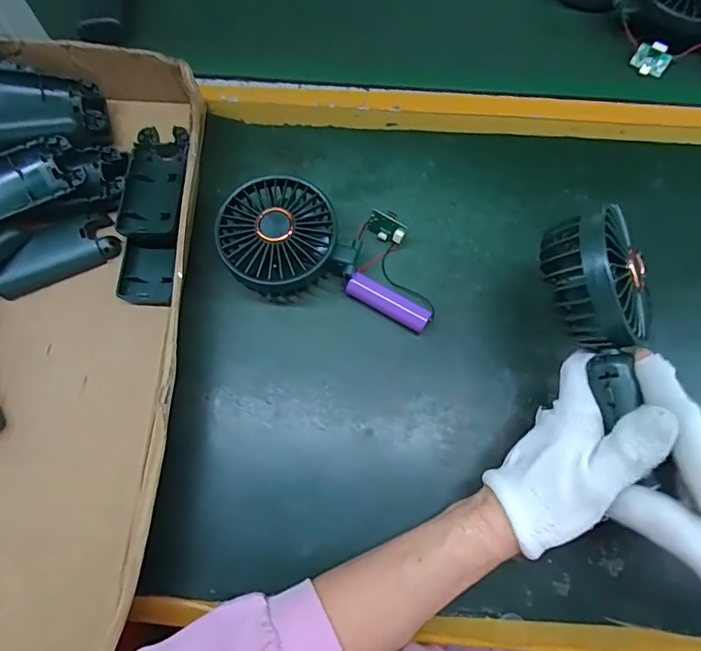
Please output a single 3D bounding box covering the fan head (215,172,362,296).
[{"bbox_3d":[-0.052,-0.064,0.366,0.086,0.043,0.087,0,70,-1],"label":"fan head"}]

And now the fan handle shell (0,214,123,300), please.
[{"bbox_3d":[-0.228,-0.052,0.382,0.091,0.021,0.041,-26,72,-10],"label":"fan handle shell"}]

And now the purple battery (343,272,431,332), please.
[{"bbox_3d":[0.028,-0.016,0.371,0.064,0.022,0.019,29,72,9],"label":"purple battery"}]

